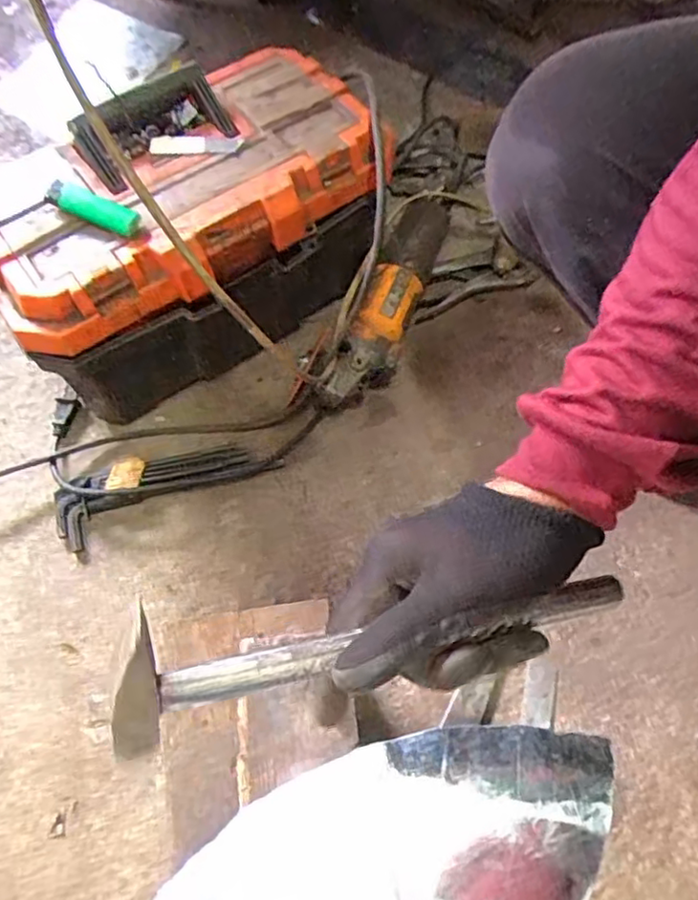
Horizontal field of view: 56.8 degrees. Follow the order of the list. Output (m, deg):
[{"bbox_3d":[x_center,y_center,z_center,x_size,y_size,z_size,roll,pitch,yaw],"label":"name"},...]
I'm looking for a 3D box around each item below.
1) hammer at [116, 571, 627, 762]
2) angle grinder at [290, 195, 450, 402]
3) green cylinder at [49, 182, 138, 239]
[{"bbox_3d":[0.032,0.086,0.305,0.271,0.065,0.041,-4,63,-24],"label":"hammer"},{"bbox_3d":[0.040,-0.159,0.709,0.081,0.081,0.299,24,68,10],"label":"angle grinder"},{"bbox_3d":[-0.213,-0.201,0.533,0.074,0.019,0.019,21,67,9],"label":"green cylinder"}]

